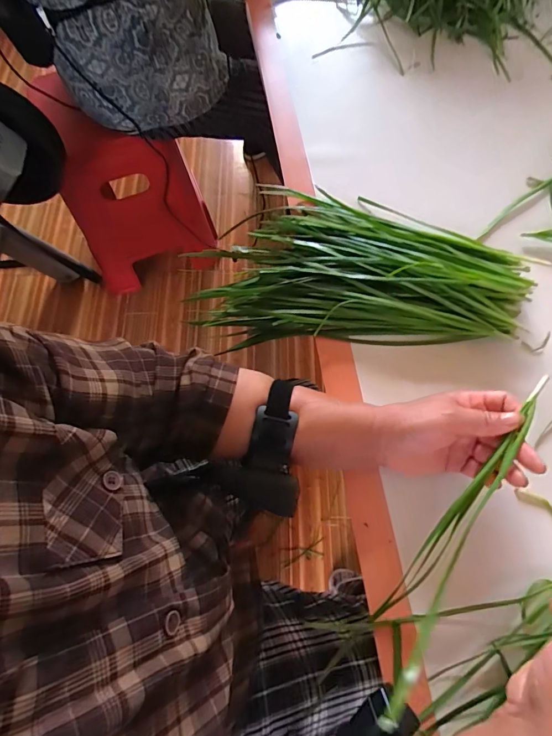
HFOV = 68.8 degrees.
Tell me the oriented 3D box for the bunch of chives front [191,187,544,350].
[{"bbox_3d":[0.081,-0.117,0.427,0.322,0.051,0.182,1,70,3],"label":"bunch of chives front"}]

